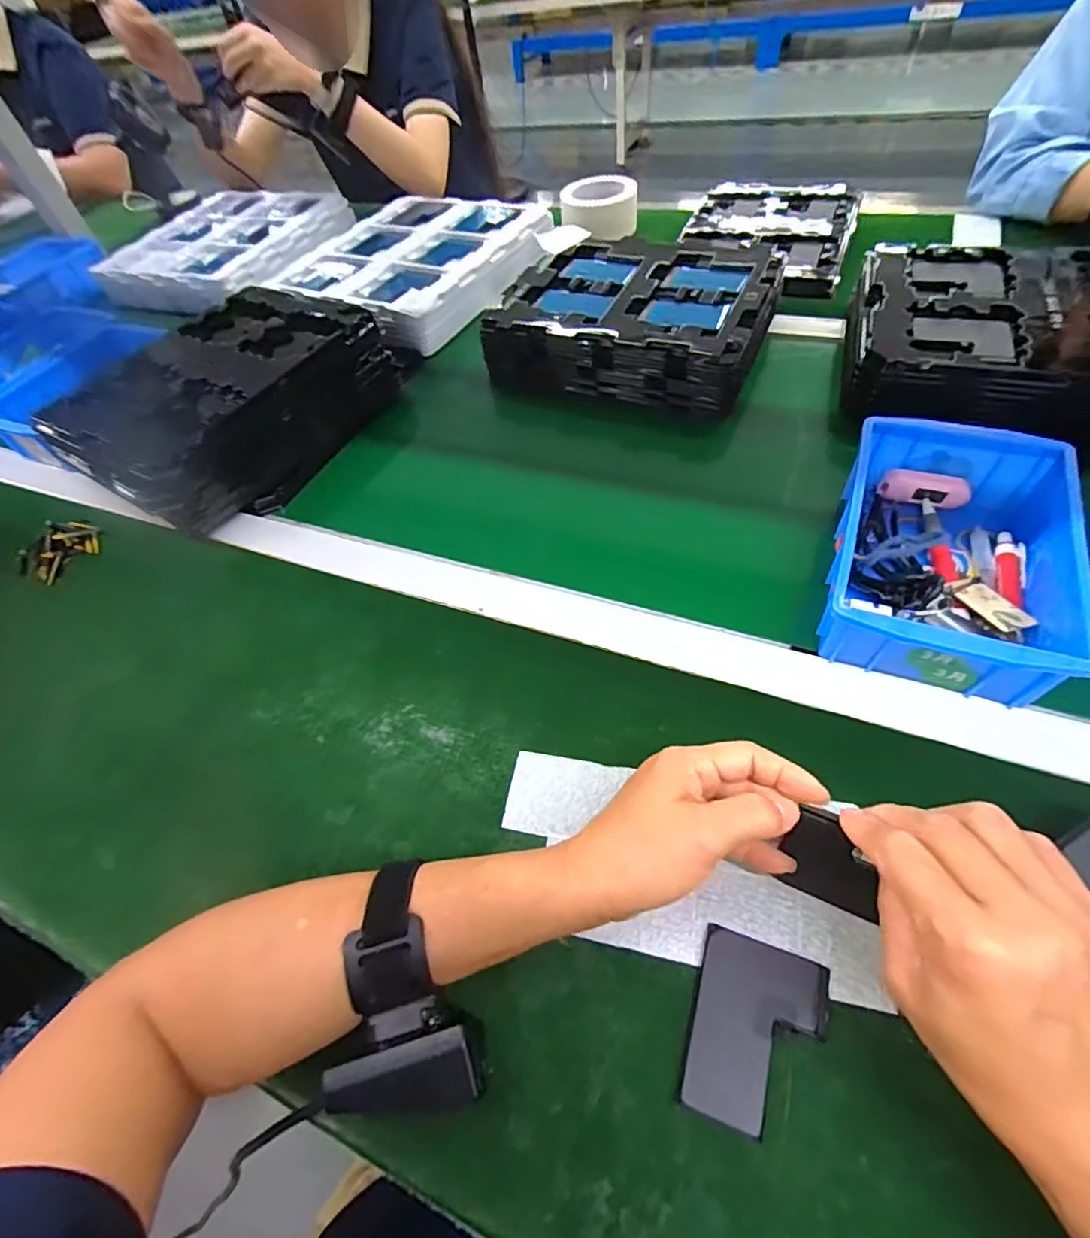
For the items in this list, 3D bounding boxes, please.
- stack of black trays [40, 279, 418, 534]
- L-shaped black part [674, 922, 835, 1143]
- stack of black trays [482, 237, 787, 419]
[{"bbox_3d":[-0.315,-0.238,0.583,0.232,0.098,0.324,21,60,21],"label":"stack of black trays"},{"bbox_3d":[0.102,0.198,0.267,0.059,0.005,0.077,14,58,16],"label":"L-shaped black part"},{"bbox_3d":[0.096,-0.330,0.613,0.278,0.074,0.215,15,58,17],"label":"stack of black trays"}]

